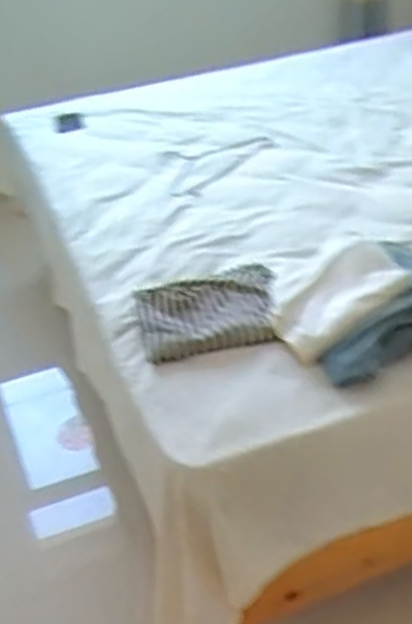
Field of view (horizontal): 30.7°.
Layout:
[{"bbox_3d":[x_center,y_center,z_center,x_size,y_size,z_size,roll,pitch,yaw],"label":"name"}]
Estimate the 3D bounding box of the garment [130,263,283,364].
[{"bbox_3d":[0.007,-0.004,1.257,0.236,0.029,0.218,-12,33,-6],"label":"garment"}]

